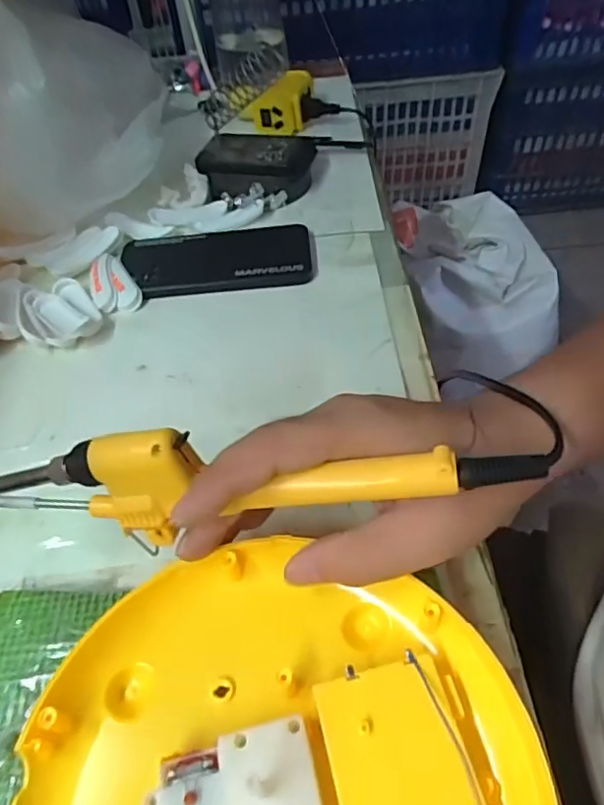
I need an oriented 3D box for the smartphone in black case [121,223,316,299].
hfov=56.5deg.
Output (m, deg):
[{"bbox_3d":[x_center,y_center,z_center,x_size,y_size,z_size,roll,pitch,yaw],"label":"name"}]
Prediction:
[{"bbox_3d":[-0.070,-0.120,0.465,0.153,0.012,0.077,-6,49,-1],"label":"smartphone in black case"}]

